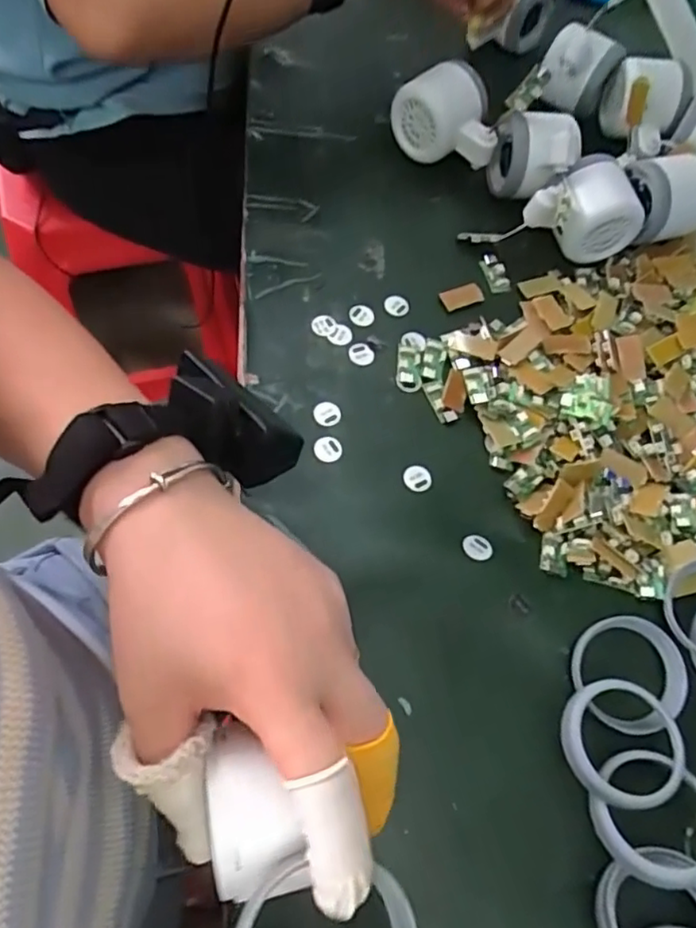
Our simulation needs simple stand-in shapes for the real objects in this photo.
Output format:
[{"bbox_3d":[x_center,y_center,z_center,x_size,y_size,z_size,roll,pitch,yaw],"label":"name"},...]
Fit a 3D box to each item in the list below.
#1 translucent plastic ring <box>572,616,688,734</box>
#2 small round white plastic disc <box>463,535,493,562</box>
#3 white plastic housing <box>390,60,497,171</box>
[{"bbox_3d":[0.154,0.114,0.336,0.059,0.007,0.059,1,64,-3],"label":"translucent plastic ring"},{"bbox_3d":[0.077,0.050,0.366,0.016,0.004,0.016,1,72,-3],"label":"small round white plastic disc"},{"bbox_3d":[0.086,-0.292,0.524,0.091,0.068,0.070,22,64,7],"label":"white plastic housing"}]

